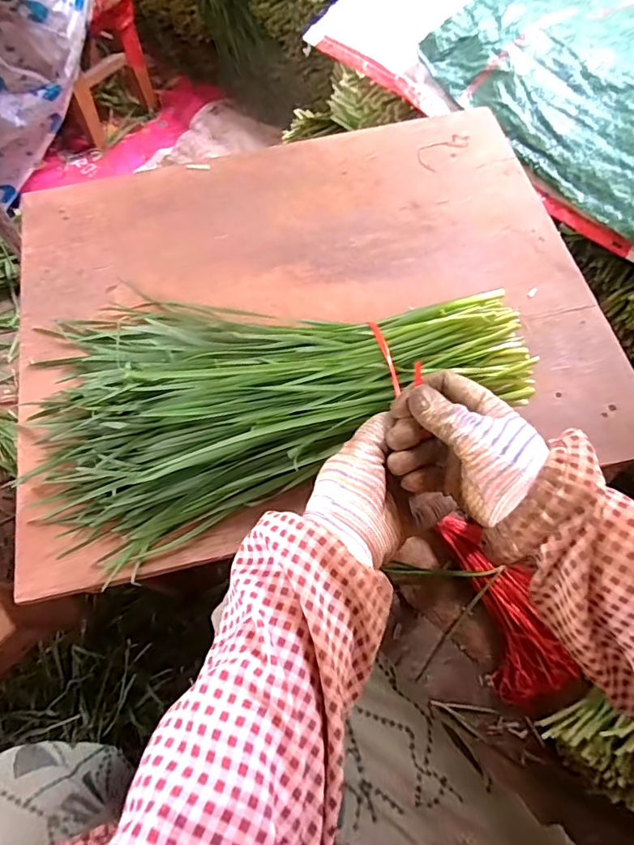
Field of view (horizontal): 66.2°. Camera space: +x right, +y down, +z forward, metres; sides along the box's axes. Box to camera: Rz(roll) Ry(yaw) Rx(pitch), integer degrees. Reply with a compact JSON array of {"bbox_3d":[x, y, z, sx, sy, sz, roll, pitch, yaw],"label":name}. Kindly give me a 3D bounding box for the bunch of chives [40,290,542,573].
[{"bbox_3d":[-0.049,-0.038,0.426,0.431,0.055,0.240,-13,66,10],"label":"bunch of chives"}]

